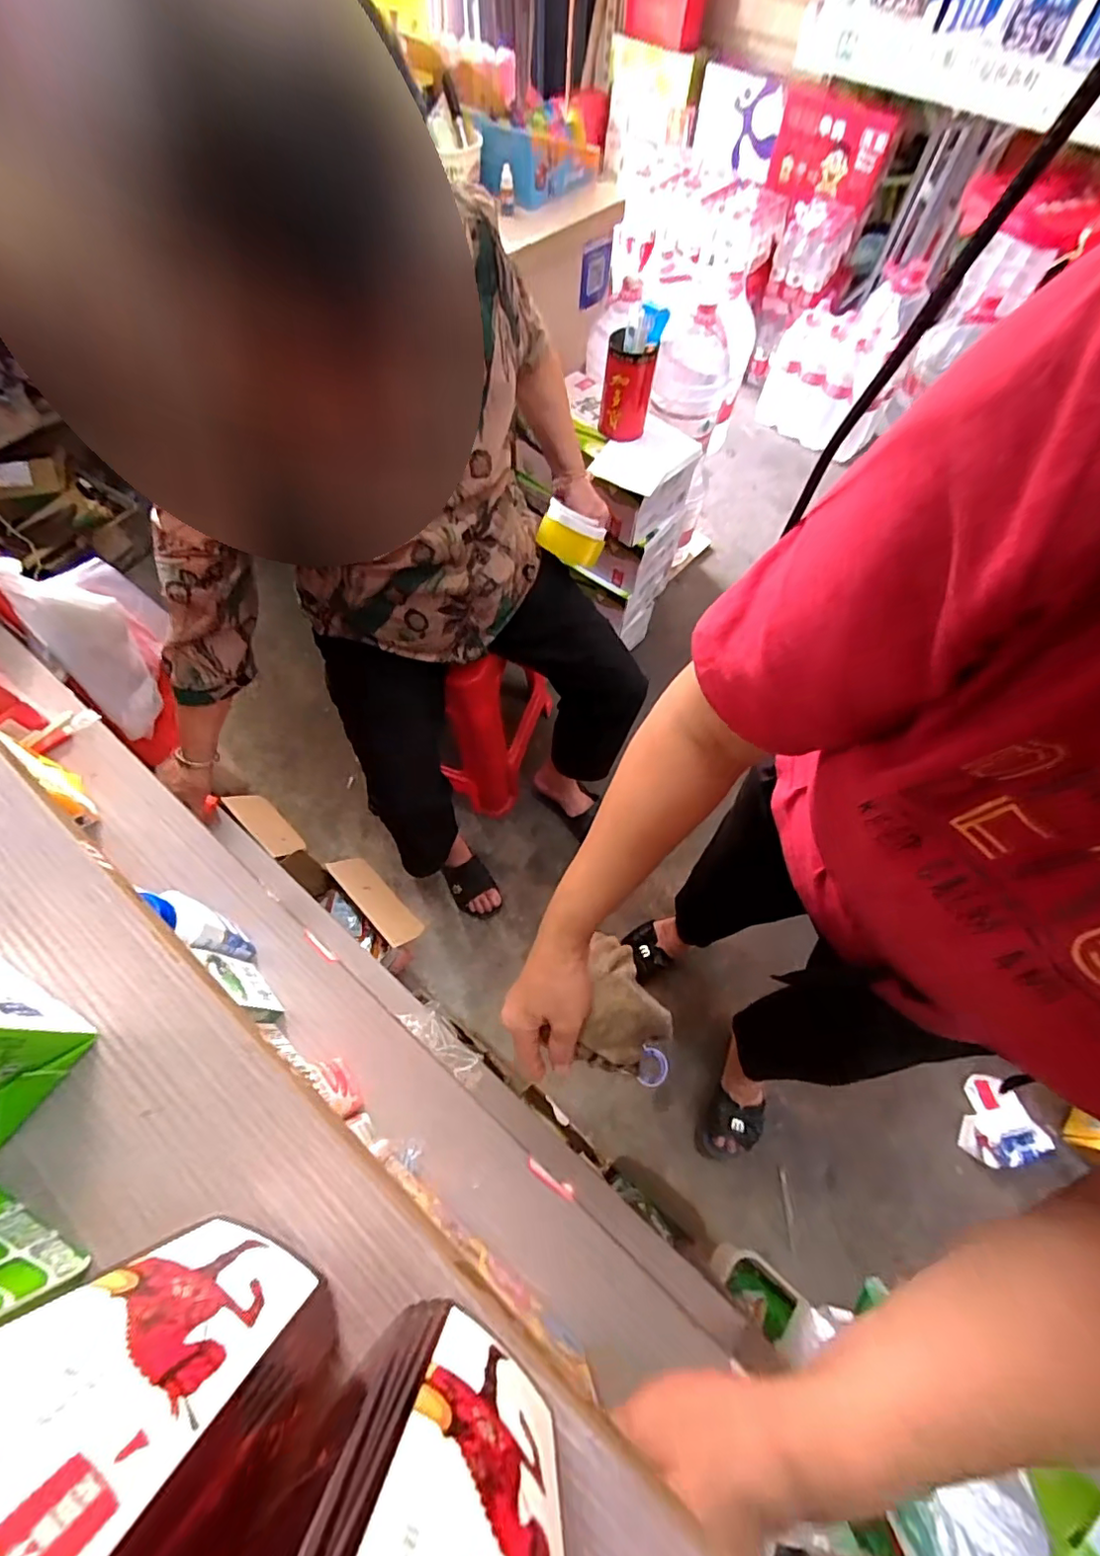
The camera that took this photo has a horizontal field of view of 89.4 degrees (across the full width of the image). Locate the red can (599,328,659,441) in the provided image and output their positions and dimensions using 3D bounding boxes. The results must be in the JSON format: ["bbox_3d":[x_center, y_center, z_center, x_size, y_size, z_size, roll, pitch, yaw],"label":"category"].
[{"bbox_3d":[0.140,-0.706,1.014,0.085,0.163,0.072,10,64,2],"label":"red can"}]

